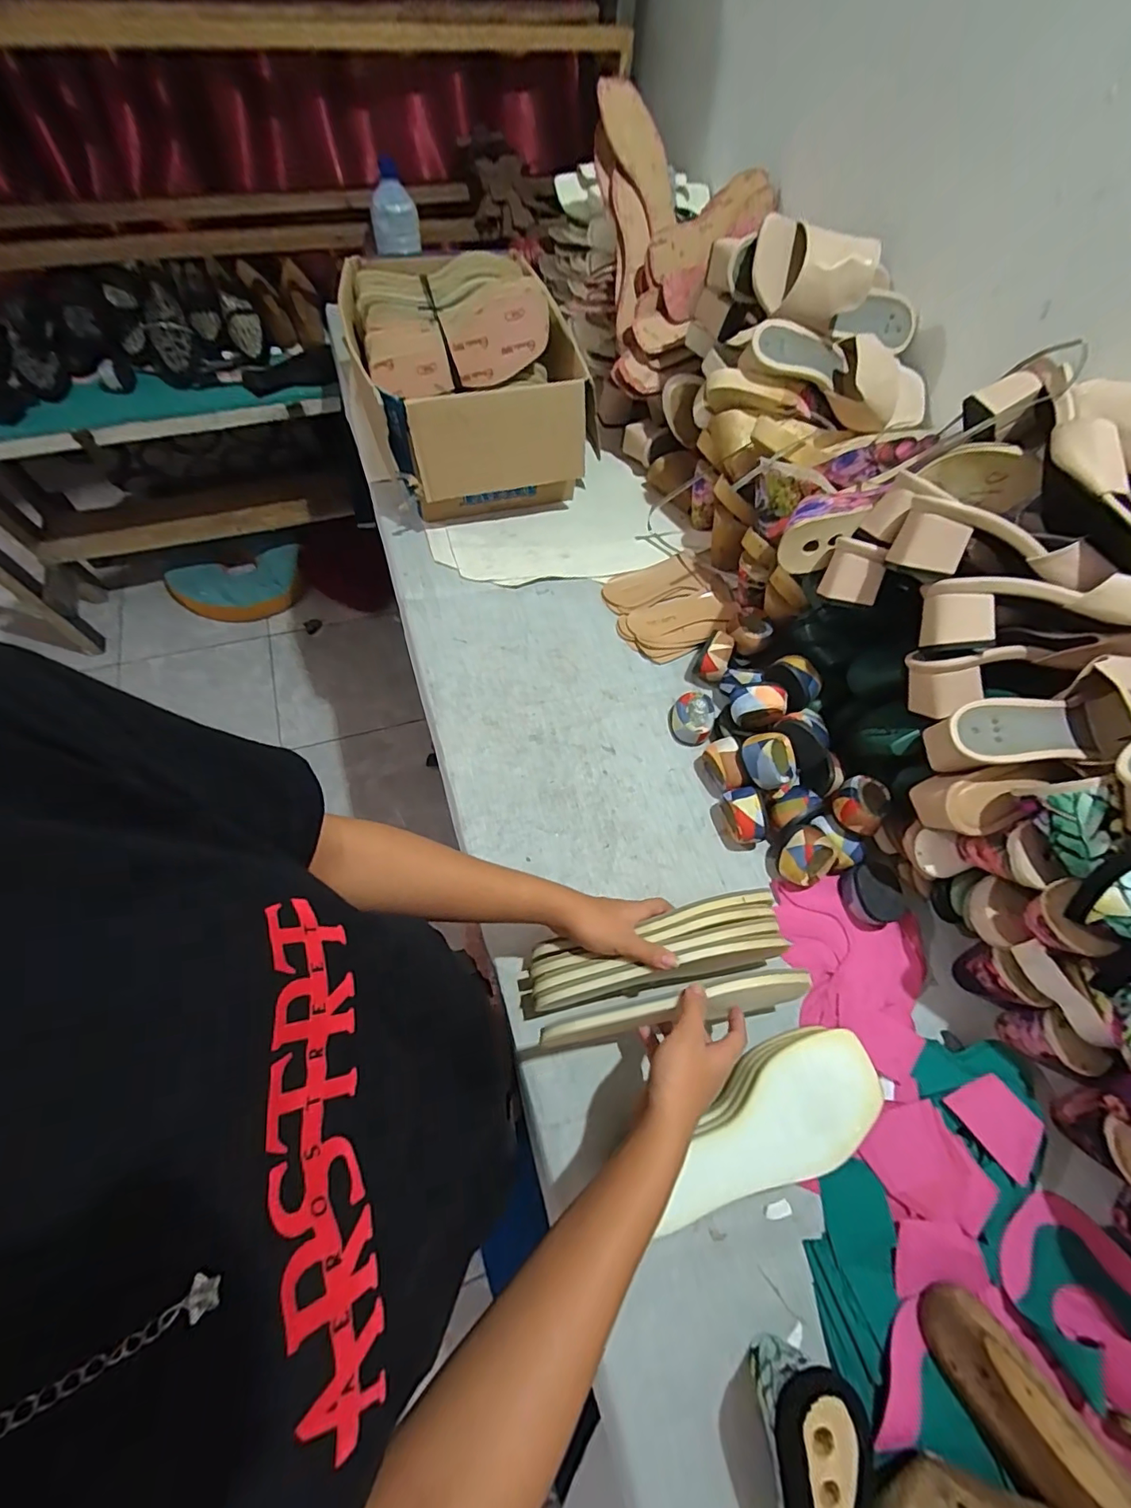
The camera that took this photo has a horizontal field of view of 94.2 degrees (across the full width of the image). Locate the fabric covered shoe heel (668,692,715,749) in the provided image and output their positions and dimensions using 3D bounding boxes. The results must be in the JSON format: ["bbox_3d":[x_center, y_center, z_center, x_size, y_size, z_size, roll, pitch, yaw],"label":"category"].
[{"bbox_3d":[0.158,-0.046,0.656,0.050,0.038,0.053,18,65,5],"label":"fabric covered shoe heel"}]

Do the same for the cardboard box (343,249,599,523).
[{"bbox_3d":[-0.140,-0.542,0.780,0.314,0.217,0.334,-14,66,-10],"label":"cardboard box"}]

